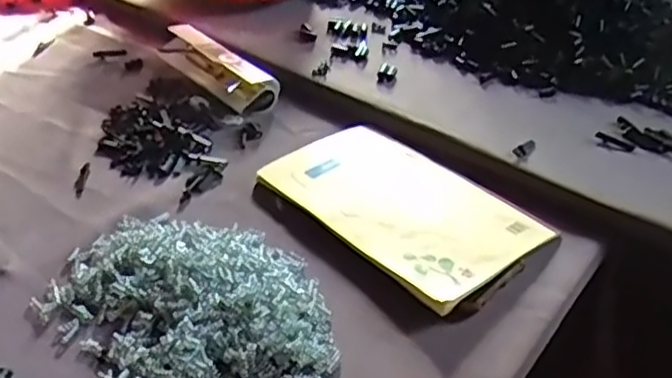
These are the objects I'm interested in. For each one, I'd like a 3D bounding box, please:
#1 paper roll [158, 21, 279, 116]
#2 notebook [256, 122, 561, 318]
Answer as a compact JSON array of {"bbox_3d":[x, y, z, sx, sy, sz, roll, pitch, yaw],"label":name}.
[{"bbox_3d":[-0.122,-0.126,0.692,0.045,0.032,0.160,-28,46,-33],"label":"paper roll"},{"bbox_3d":[0.051,0.007,0.540,0.137,0.010,0.218,-27,46,-33],"label":"notebook"}]

